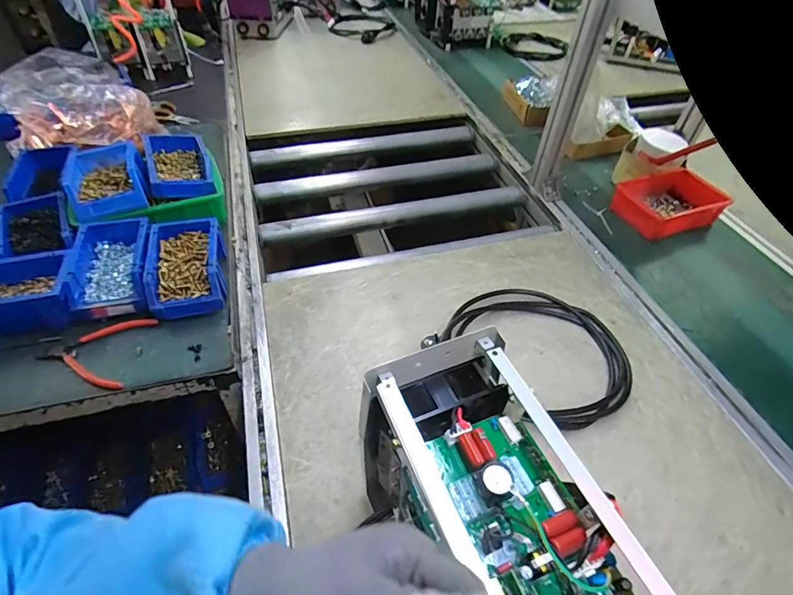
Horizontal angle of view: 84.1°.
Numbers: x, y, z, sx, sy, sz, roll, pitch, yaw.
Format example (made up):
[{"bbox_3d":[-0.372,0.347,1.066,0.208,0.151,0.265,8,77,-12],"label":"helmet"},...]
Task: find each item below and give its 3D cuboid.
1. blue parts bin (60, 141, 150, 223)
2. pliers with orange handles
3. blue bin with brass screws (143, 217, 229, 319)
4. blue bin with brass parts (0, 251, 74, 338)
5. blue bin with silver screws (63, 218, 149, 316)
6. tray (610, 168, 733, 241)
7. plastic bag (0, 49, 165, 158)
[{"bbox_3d":[-0.502,-0.208,0.757,0.124,0.048,0.162,-23,52,-21],"label":"blue parts bin"},{"bbox_3d":[-0.431,0.075,0.624,0.135,0.013,0.115,4,47,2],"label":"pliers with orange handles"},{"bbox_3d":[-0.332,-0.051,0.697,0.106,0.063,0.164,-12,49,-12],"label":"blue bin with brass screws"},{"bbox_3d":[-0.560,0.002,0.645,0.163,0.072,0.105,-11,49,-12],"label":"blue bin with brass parts"},{"bbox_3d":[-0.445,-0.046,0.696,0.107,0.067,0.167,-14,49,-14],"label":"blue bin with silver screws"},{"bbox_3d":[0.560,-0.194,0.915,0.190,0.061,0.144,-18,51,-18],"label":"tray"},{"bbox_3d":[-0.690,-0.417,0.924,0.276,0.142,0.264,-31,56,-27],"label":"plastic bag"}]

